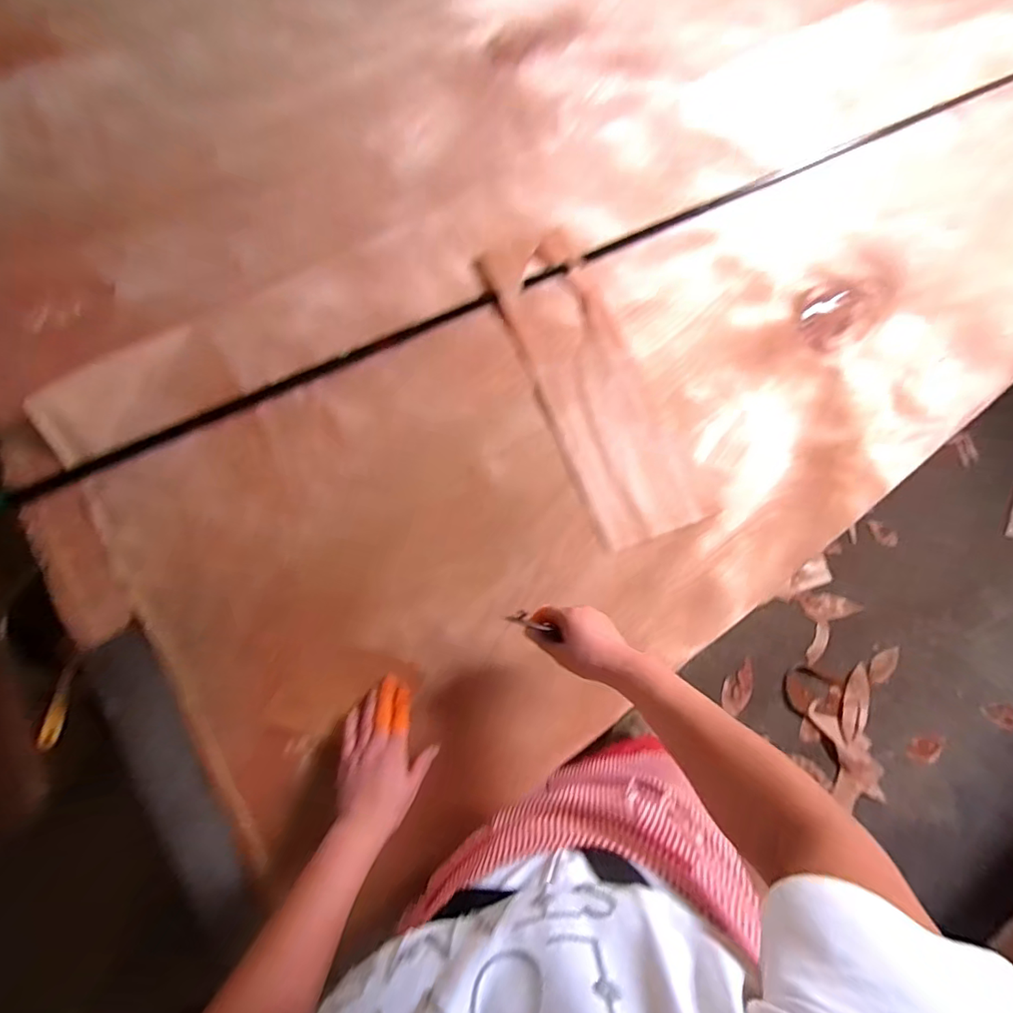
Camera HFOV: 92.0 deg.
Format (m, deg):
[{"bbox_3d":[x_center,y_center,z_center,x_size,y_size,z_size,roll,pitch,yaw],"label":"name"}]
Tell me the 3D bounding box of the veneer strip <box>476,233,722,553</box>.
[{"bbox_3d":[0.122,-0.181,0.713,0.165,0.024,0.472,-22,76,-8],"label":"veneer strip"}]

